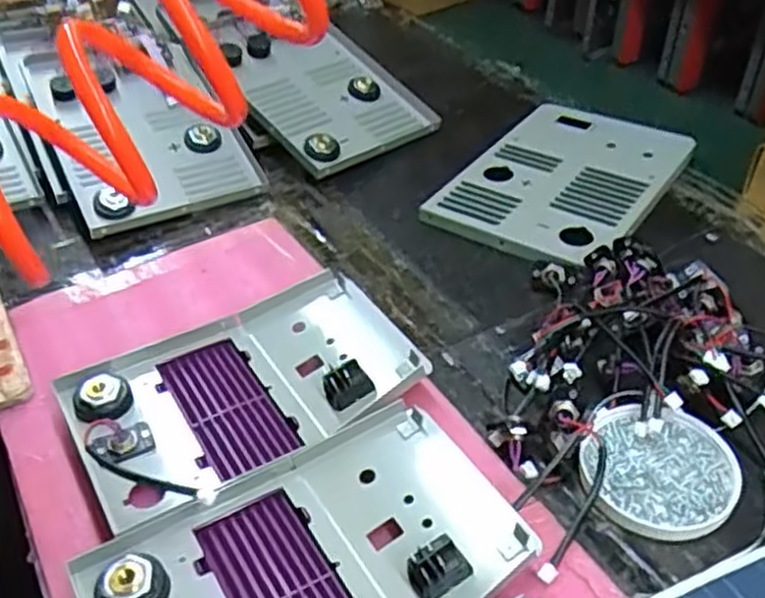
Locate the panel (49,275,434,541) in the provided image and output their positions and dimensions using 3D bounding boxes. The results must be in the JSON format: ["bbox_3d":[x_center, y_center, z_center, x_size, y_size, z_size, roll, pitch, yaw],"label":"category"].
[{"bbox_3d":[-0.097,0.066,0.547,0.230,0.041,0.163,-23,42,-25],"label":"panel"}]

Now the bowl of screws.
[{"bbox_3d":[0.181,0.108,0.501,0.099,0.018,0.094,-2,37,1],"label":"bowl of screws"}]

